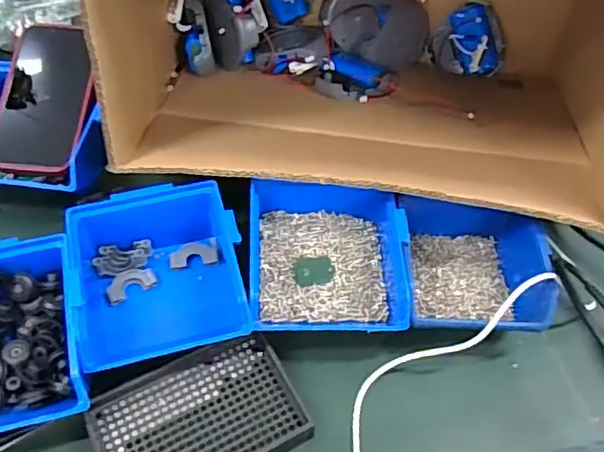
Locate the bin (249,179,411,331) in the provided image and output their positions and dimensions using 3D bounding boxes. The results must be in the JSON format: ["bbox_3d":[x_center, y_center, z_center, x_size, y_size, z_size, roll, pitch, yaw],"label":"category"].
[{"bbox_3d":[0.018,0.024,0.473,0.120,0.054,0.127,5,52,-1],"label":"bin"}]

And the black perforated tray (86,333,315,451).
[{"bbox_3d":[-0.070,0.133,0.414,0.132,0.013,0.091,-22,57,-20],"label":"black perforated tray"}]

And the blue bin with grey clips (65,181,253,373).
[{"bbox_3d":[-0.111,0.037,0.459,0.125,0.070,0.139,-14,54,-16],"label":"blue bin with grey clips"}]

